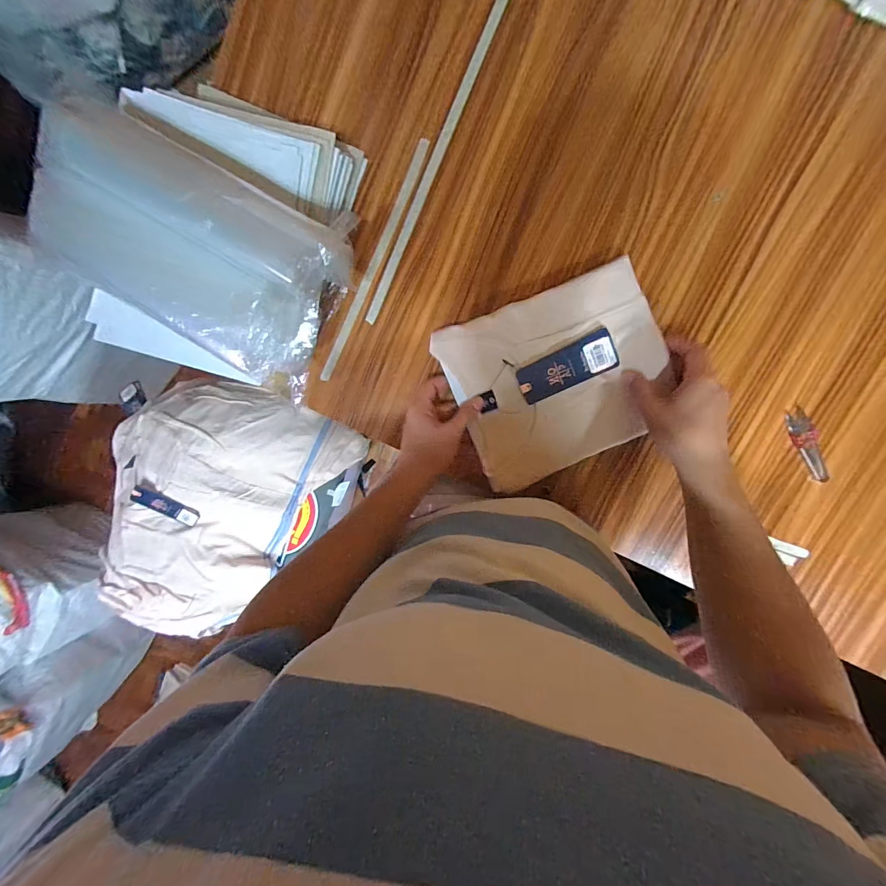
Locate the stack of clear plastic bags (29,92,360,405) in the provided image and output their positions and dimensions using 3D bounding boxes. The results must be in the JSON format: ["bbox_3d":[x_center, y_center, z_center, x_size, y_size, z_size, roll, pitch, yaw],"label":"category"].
[{"bbox_3d":[-0.239,-0.192,0.380,0.308,0.070,0.175,29,99,0],"label":"stack of clear plastic bags"}]

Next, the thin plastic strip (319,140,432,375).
[{"bbox_3d":[-0.090,-0.227,0.492,0.014,0.008,0.313,26,100,0],"label":"thin plastic strip"}]

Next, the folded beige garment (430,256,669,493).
[{"bbox_3d":[0.142,-0.076,0.476,0.246,0.018,0.213,-20,97,8],"label":"folded beige garment"}]

